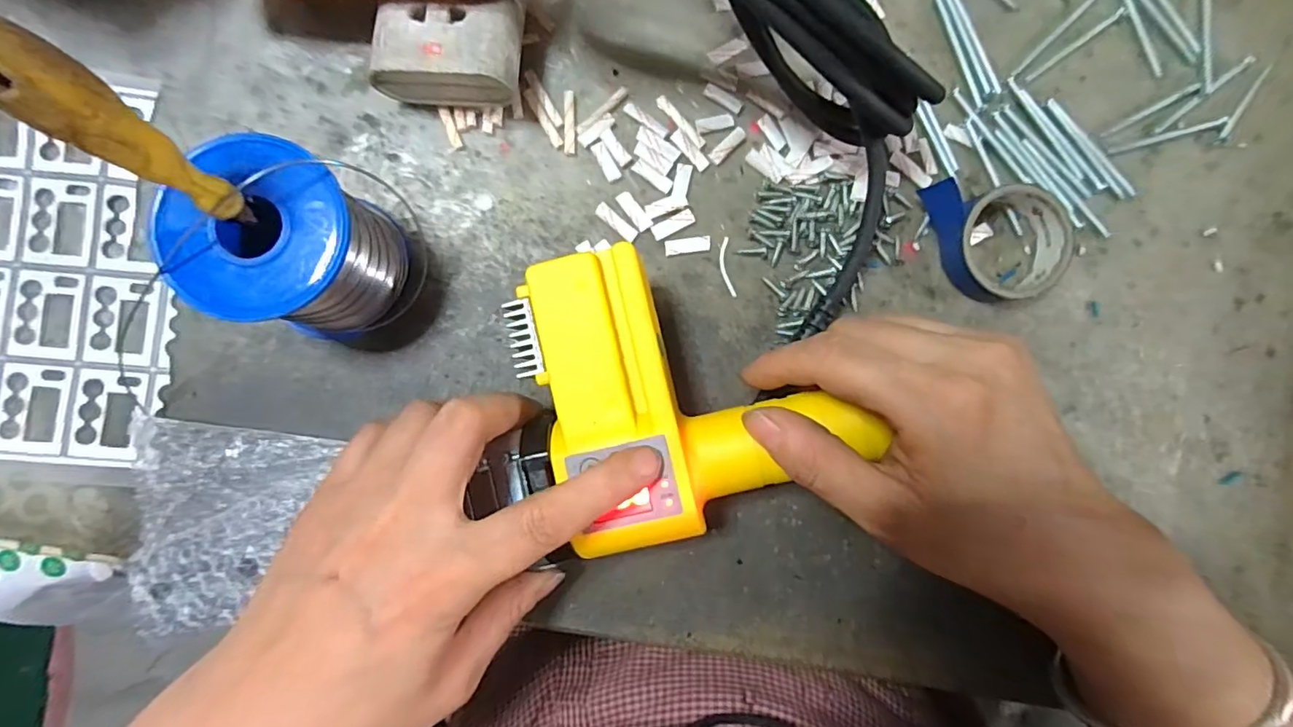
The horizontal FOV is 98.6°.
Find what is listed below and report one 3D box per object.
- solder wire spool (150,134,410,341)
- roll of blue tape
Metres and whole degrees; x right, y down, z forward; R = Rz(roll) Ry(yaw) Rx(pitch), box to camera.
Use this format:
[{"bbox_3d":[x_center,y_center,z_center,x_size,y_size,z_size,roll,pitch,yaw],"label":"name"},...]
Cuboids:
[{"bbox_3d":[-0.136,-0.044,0.220,0.062,0.070,0.055,-44,90,-4],"label":"solder wire spool"},{"bbox_3d":[0.164,-0.059,0.259,0.056,0.022,0.059,0,87,-3],"label":"roll of blue tape"}]

